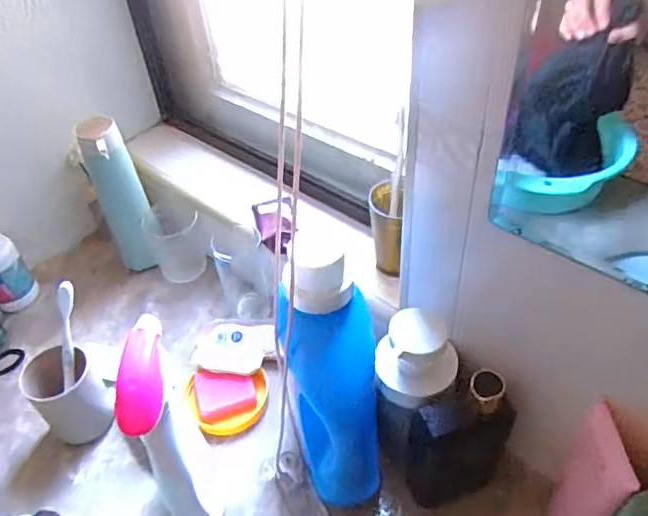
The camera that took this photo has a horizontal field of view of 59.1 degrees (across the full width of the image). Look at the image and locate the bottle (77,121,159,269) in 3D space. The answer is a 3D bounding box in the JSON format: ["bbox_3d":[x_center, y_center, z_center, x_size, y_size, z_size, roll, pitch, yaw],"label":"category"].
[{"bbox_3d":[-0.271,-0.069,0.779,0.063,0.228,0.051,-21,46,-16],"label":"bottle"}]

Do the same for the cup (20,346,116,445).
[{"bbox_3d":[-0.280,0.157,0.638,0.063,0.108,0.069,-3,44,3],"label":"cup"}]

